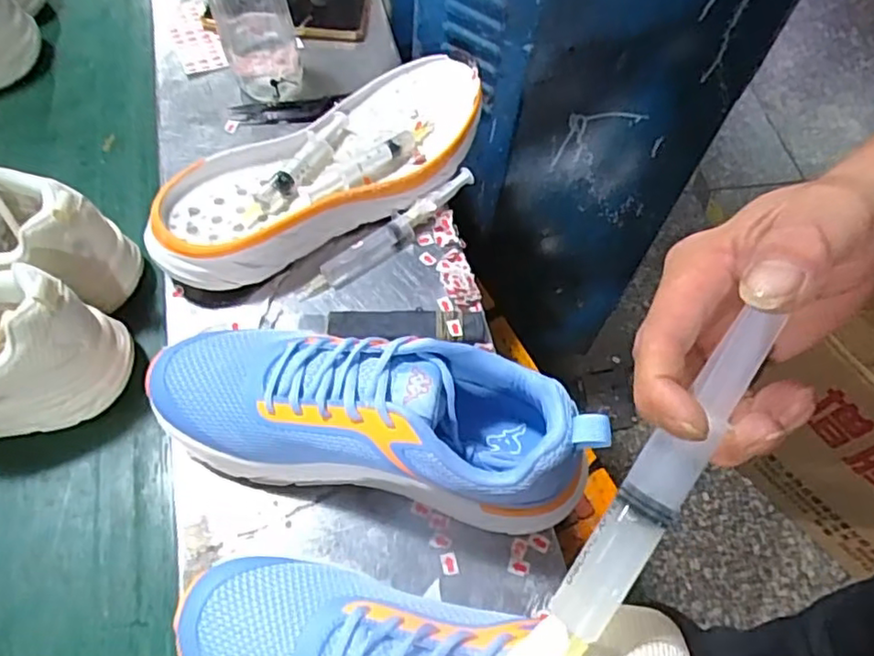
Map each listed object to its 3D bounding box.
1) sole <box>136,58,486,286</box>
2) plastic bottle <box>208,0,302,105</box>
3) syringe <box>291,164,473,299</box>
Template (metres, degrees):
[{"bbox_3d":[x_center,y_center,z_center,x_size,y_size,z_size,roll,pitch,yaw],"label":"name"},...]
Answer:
[{"bbox_3d":[-0.086,-0.128,0.542,0.310,0.058,0.116,-35,68,-21],"label":"sole"},{"bbox_3d":[-0.161,-0.278,0.560,0.072,0.168,0.063,-13,62,-11],"label":"plastic bottle"},{"bbox_3d":[-0.036,-0.078,0.529,0.178,0.022,0.021,-36,69,-22],"label":"syringe"}]

